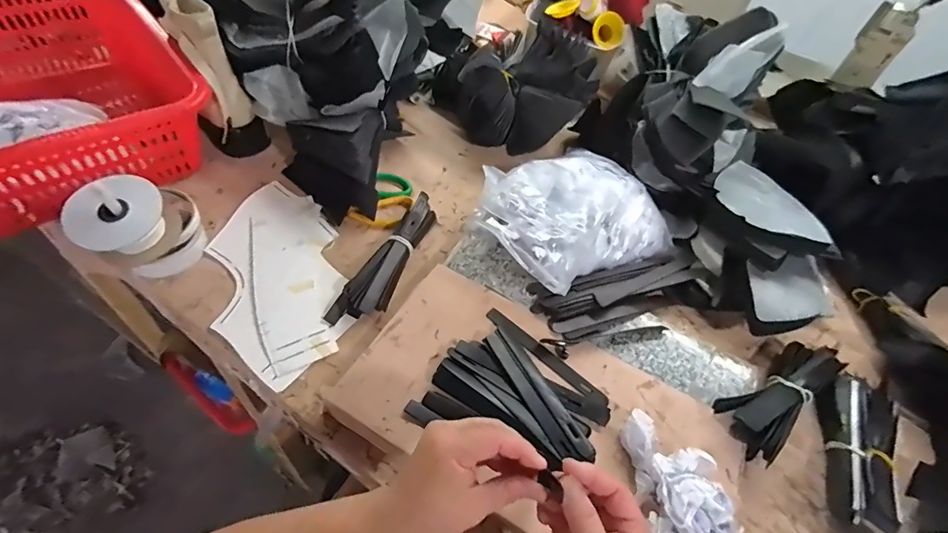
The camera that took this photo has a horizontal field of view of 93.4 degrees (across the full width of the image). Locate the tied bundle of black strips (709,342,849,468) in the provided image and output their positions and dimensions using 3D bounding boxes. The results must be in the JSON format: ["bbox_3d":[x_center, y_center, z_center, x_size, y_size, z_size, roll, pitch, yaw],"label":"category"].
[{"bbox_3d":[0.362,0.129,0.510,0.214,0.043,0.072,-29,62,-27],"label":"tied bundle of black strips"}]

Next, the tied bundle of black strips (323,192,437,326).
[{"bbox_3d":[-0.102,-0.006,0.577,0.055,0.043,0.216,26,53,12],"label":"tied bundle of black strips"}]

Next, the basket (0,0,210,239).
[{"bbox_3d":[-0.586,-0.228,0.609,0.416,0.148,0.346,40,57,21],"label":"basket"}]

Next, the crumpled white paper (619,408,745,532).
[{"bbox_3d":[0.191,0.203,0.426,0.078,0.053,0.124,2,52,-8],"label":"crumpled white paper"}]

